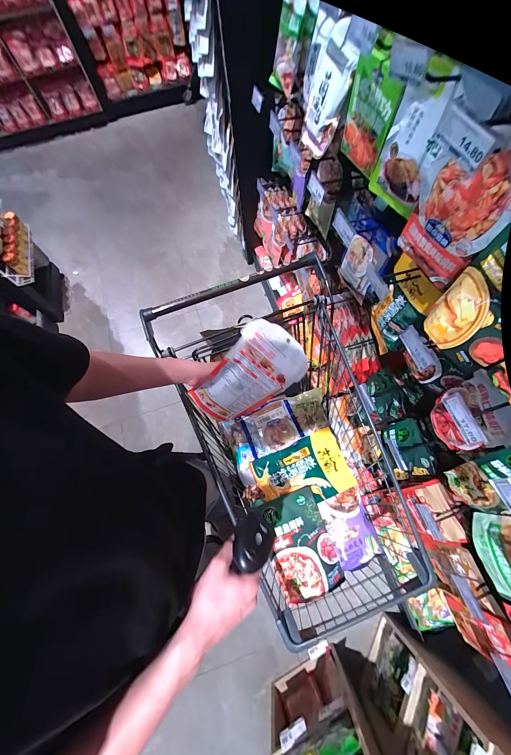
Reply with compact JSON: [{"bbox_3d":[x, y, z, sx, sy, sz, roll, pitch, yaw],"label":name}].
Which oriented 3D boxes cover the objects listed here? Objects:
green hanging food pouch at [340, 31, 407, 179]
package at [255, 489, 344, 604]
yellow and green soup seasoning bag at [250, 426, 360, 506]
[{"bbox_3d":[0.243,-0.547,0.548,0.033,0.210,0.120,-32,85,2],"label":"green hanging food pouch"},{"bbox_3d":[0.124,0.464,0.725,0.172,0.035,0.248,-19,69,-4],"label":"package"},{"bbox_3d":[0.147,0.304,0.817,0.288,0.037,0.187,-22,70,-5],"label":"yellow and green soup seasoning bag"}]

